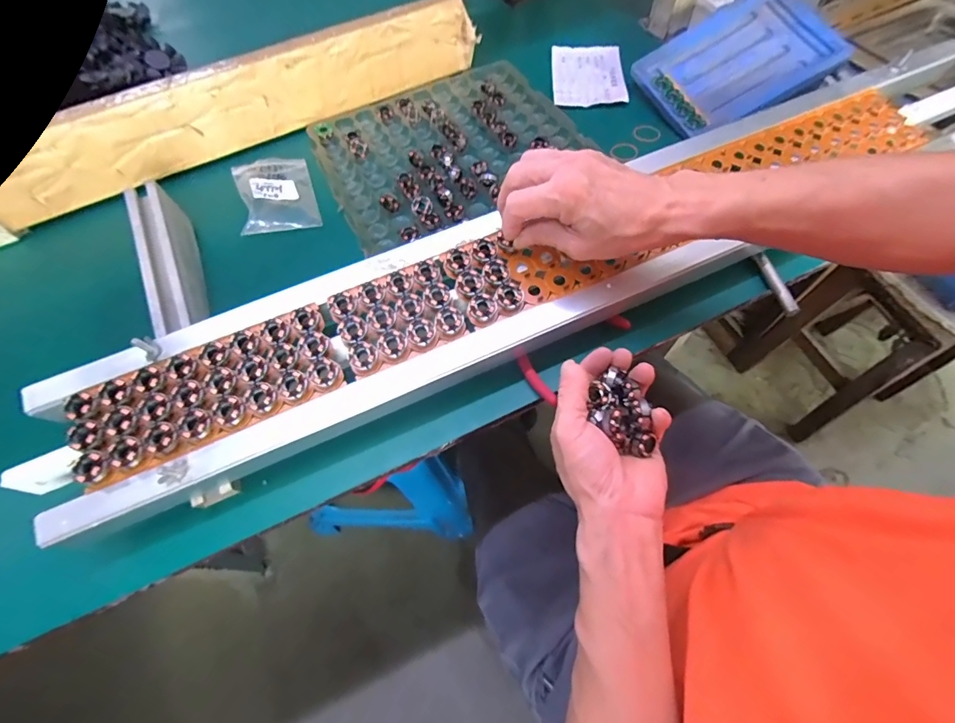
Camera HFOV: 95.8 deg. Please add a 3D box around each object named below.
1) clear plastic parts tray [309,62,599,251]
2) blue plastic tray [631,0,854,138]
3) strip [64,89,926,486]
[{"bbox_3d":[-0.043,-0.284,0.564,0.317,0.016,0.257,-29,65,-12],"label":"clear plastic parts tray"},{"bbox_3d":[0.328,-0.387,0.555,0.206,0.021,0.161,-28,73,8],"label":"blue plastic tray"},{"bbox_3d":[0.061,-0.096,0.393,0.798,0.023,0.083,-24,64,-10],"label":"strip"}]

